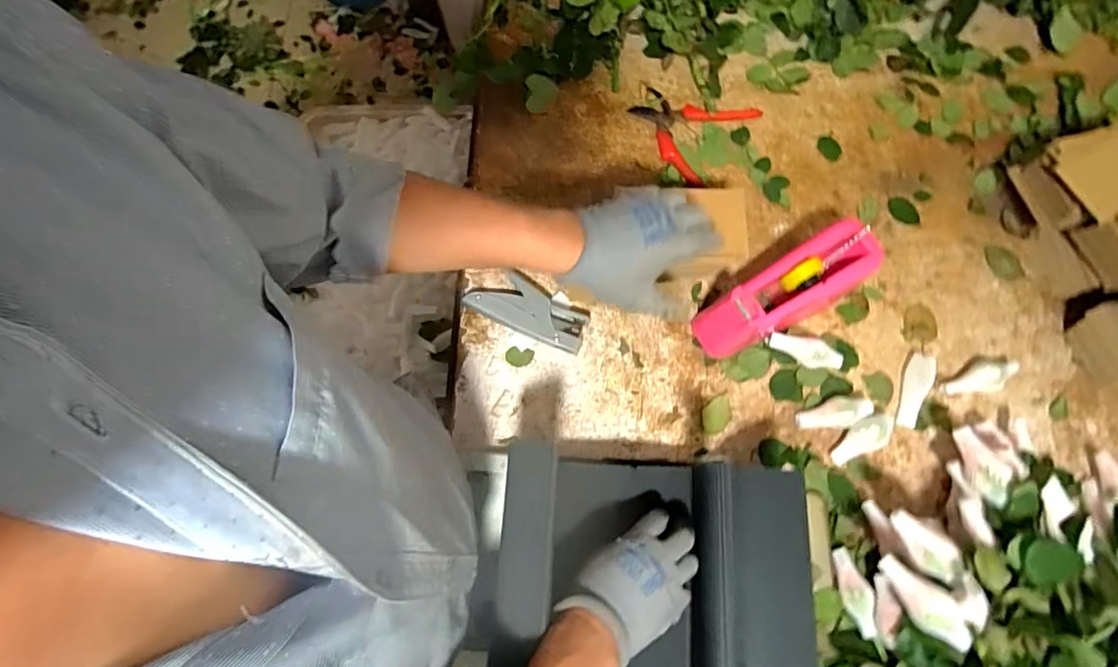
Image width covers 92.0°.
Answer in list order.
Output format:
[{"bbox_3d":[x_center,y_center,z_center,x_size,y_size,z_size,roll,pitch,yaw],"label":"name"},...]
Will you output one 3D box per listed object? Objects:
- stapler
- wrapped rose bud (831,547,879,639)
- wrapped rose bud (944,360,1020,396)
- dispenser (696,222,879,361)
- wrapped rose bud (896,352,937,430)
[{"bbox_3d":[-0.037,-0.031,0.664,0.147,0.026,0.067,24,76,5],"label":"stapler"},{"bbox_3d":[0.318,0.278,0.577,0.030,0.023,0.086,-16,76,-5],"label":"wrapped rose bud"},{"bbox_3d":[0.512,0.055,0.657,0.086,0.034,0.036,-16,76,-5],"label":"wrapped rose bud"},{"bbox_3d":[0.267,-0.044,0.641,0.198,0.104,0.075,-30,78,-9],"label":"dispenser"},{"bbox_3d":[0.426,0.068,0.649,0.027,0.022,0.090,25,76,5],"label":"wrapped rose bud"}]

